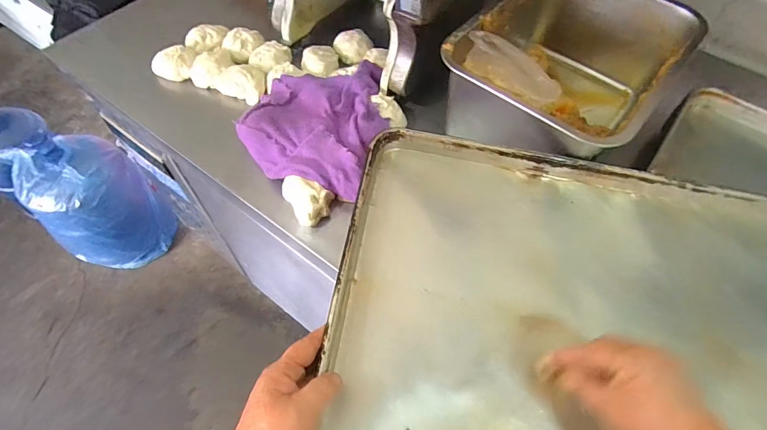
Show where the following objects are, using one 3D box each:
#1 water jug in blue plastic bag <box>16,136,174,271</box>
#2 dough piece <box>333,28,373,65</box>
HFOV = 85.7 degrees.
[{"bbox_3d":[-0.838,-0.013,1.244,0.242,0.411,0.269,25,61,13],"label":"water jug in blue plastic bag"},{"bbox_3d":[-0.056,-0.303,0.751,0.071,0.044,0.074,-1,59,-3],"label":"dough piece"}]

